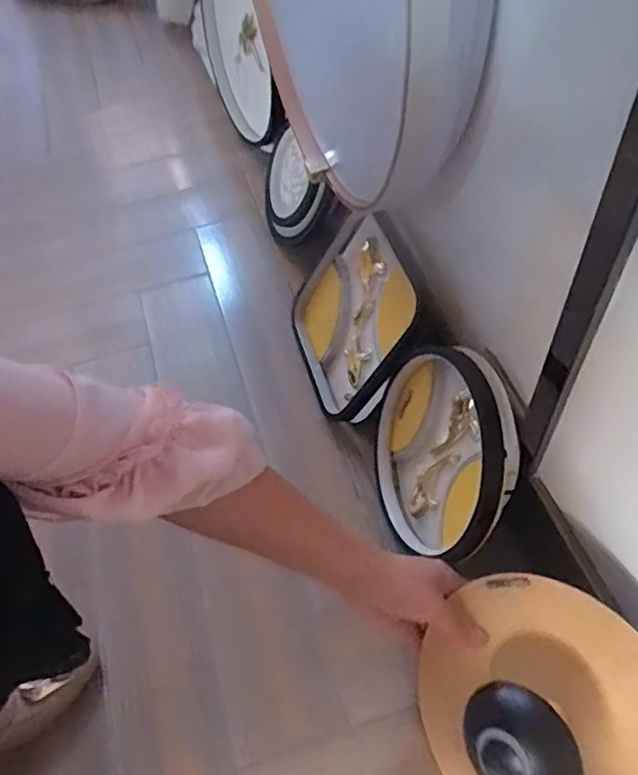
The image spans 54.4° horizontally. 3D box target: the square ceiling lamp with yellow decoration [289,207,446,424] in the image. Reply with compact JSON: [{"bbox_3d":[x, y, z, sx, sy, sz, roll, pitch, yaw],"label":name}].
[{"bbox_3d":[0.045,-0.082,0.707,0.036,0.202,0.212,8,44,-33],"label":"square ceiling lamp with yellow decoration"}]

